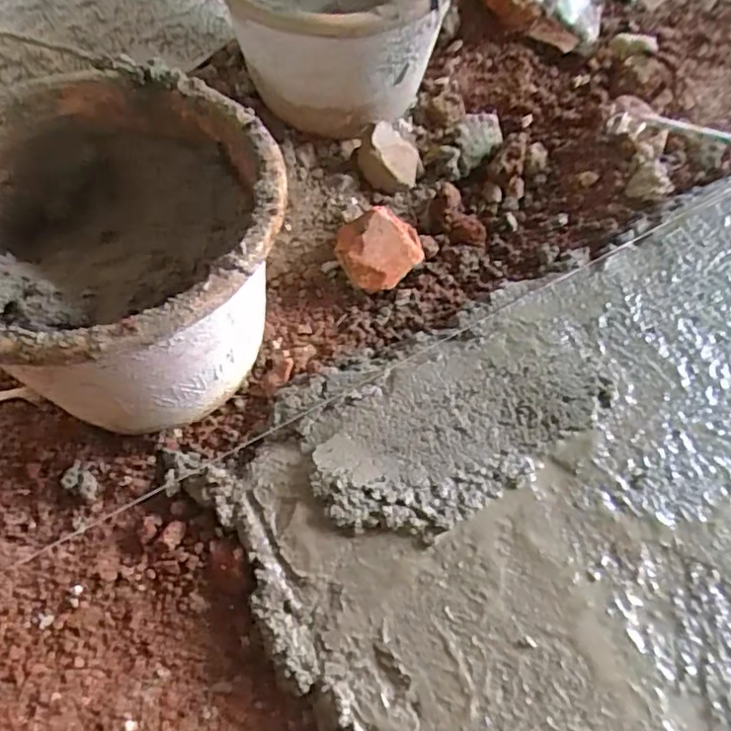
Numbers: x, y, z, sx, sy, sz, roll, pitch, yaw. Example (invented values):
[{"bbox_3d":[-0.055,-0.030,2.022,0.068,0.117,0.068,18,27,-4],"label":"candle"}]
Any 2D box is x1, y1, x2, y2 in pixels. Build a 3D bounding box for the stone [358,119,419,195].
[{"bbox_3d":[0.023,-0.221,0.666,0.065,0.051,0.057,3,63,3],"label":"stone"}]

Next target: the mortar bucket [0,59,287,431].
[{"bbox_3d":[-0.200,-0.075,0.490,0.289,0.191,0.244,5,63,4],"label":"mortar bucket"}]

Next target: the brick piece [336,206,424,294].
[{"bbox_3d":[0.014,-0.119,0.614,0.076,0.039,0.073,0,63,1],"label":"brick piece"}]

